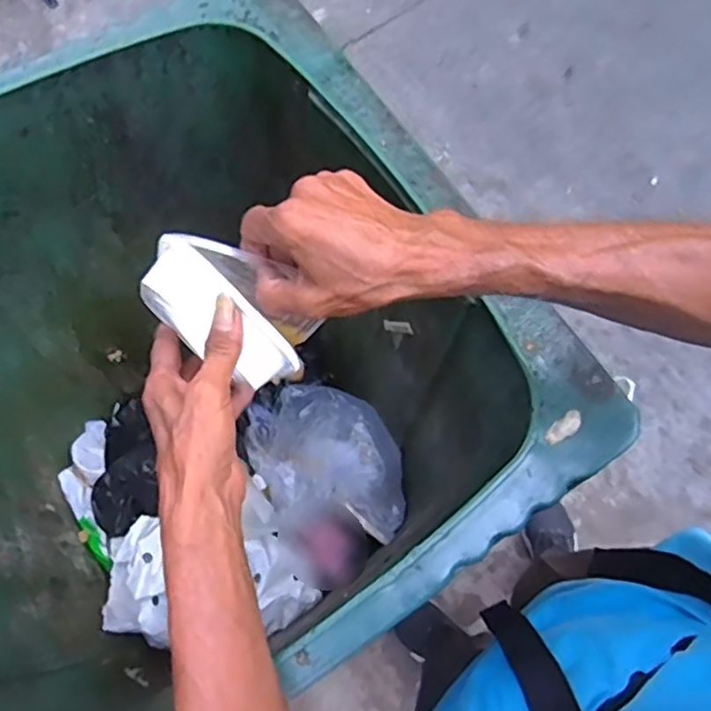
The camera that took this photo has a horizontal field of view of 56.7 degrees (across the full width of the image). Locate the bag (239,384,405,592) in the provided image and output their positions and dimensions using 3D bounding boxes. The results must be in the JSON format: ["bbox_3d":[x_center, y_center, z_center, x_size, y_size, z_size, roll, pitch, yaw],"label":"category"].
[{"bbox_3d":[-0.039,0.191,1.011,0.208,0.141,0.282,-20,72,-7],"label":"bag"}]

